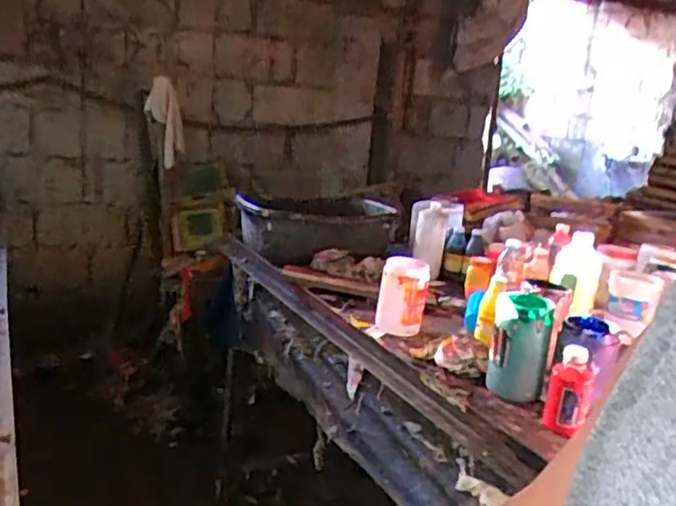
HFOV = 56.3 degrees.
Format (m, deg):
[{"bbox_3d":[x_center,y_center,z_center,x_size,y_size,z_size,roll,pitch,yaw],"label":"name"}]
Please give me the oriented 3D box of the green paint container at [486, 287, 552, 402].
[{"bbox_3d":[0.312,0.154,1.080,0.088,0.162,0.107,8,13,22],"label":"green paint container"}]

